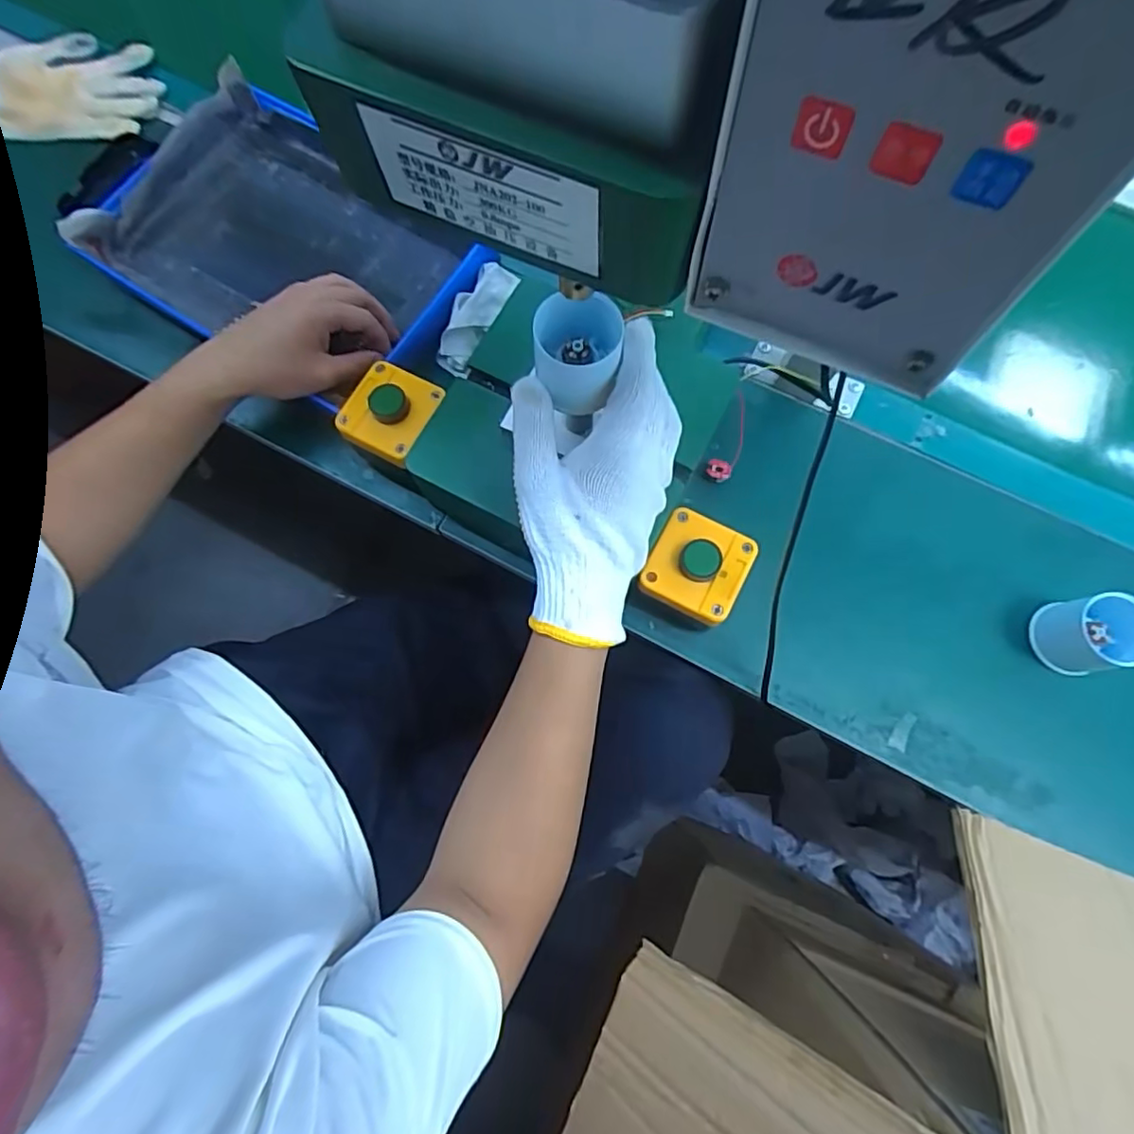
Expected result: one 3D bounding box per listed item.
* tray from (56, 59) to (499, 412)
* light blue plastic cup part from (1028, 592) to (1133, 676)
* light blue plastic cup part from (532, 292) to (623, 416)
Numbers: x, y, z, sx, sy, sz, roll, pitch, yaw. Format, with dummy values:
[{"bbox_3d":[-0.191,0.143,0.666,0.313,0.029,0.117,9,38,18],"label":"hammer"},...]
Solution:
[{"bbox_3d":[-0.253,-0.290,0.552,0.333,0.050,0.220,32,77,9],"label":"tray"},{"bbox_3d":[0.381,0.049,0.444,0.050,0.054,0.052,0,74,1],"label":"light blue plastic cup part"},{"bbox_3d":[0.007,-0.127,0.367,0.051,0.049,0.046,-3,74,0],"label":"light blue plastic cup part"}]

